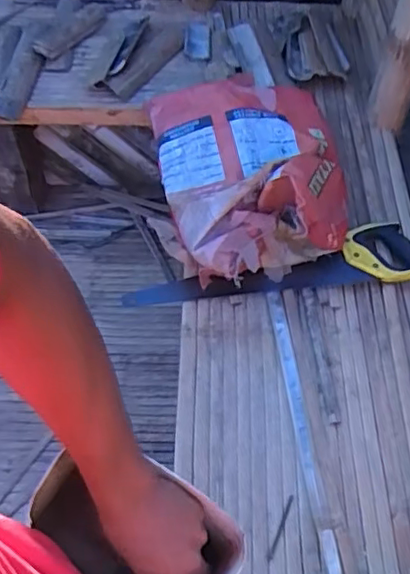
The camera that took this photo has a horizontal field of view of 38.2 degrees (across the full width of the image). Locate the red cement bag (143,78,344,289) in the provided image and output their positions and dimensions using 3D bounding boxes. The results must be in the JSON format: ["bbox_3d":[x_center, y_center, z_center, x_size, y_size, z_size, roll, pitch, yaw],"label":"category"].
[{"bbox_3d":[0.092,-0.257,1.187,0.380,0.144,0.556,-5,56,-3],"label":"red cement bag"}]

